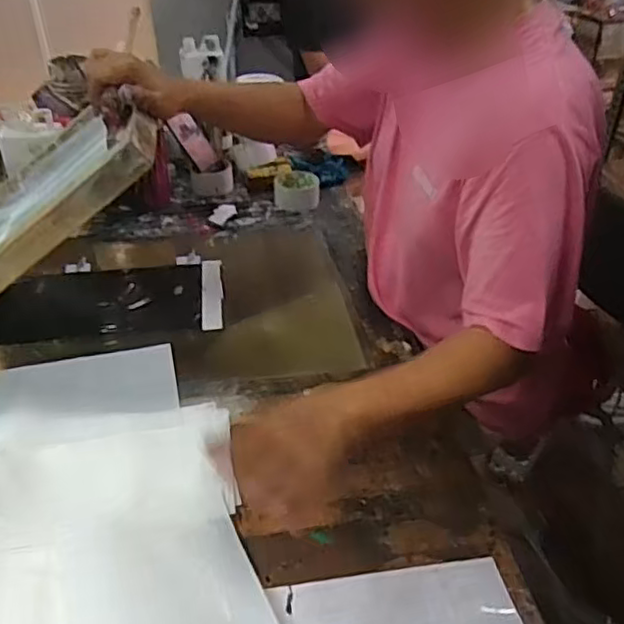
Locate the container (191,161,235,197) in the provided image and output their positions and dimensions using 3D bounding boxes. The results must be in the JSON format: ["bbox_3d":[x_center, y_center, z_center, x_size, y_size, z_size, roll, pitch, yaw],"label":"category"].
[{"bbox_3d":[-0.199,-0.264,1.301,0.084,0.040,0.073,-4,35,-6],"label":"container"}]

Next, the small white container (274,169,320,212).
[{"bbox_3d":[-0.030,-0.242,1.314,0.091,0.047,0.092,-1,35,-2],"label":"small white container"}]

